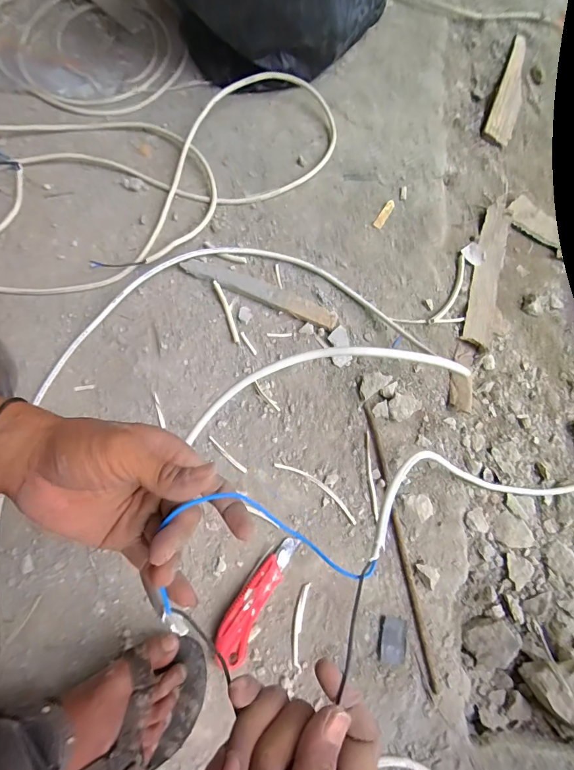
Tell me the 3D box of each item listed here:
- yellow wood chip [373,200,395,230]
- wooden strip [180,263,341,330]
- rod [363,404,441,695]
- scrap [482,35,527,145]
[{"bbox_3d":[0.169,-0.296,0.658,0.016,0.006,0.062,30,74,7],"label":"yellow wood chip"},{"bbox_3d":[-0.042,-0.148,0.597,0.252,0.018,0.034,24,73,6],"label":"wooden strip"},{"bbox_3d":[0.150,0.200,0.504,0.013,0.008,0.355,-9,73,-5],"label":"rod"},{"bbox_3d":[0.464,-0.616,0.781,0.057,0.019,0.306,22,73,5],"label":"scrap"}]

